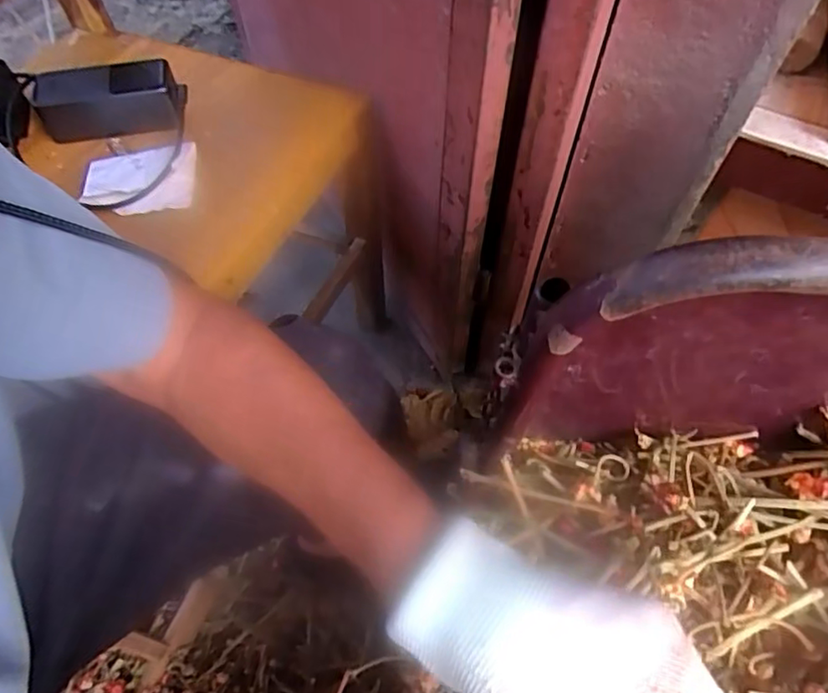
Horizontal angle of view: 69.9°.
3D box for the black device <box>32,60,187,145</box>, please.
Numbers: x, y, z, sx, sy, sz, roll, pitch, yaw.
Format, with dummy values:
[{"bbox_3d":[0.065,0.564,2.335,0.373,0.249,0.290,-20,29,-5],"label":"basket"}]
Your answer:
[{"bbox_3d":[-0.308,-0.249,0.605,0.140,0.047,0.061,-13,61,-7],"label":"black device"}]

